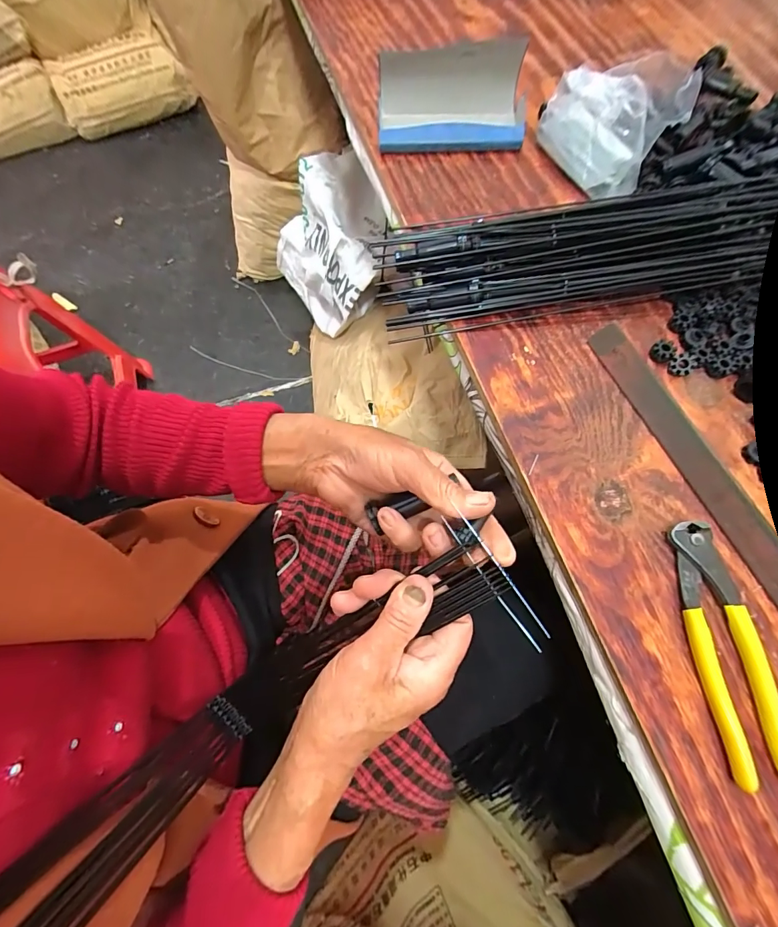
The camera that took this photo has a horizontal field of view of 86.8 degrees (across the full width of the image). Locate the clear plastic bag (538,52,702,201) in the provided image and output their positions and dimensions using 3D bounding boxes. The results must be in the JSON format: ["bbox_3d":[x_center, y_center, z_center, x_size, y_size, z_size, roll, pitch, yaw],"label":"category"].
[{"bbox_3d":[0.208,-0.332,0.400,0.127,0.092,0.057,32,71,9],"label":"clear plastic bag"}]

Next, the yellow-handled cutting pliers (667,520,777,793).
[{"bbox_3d":[0.233,0.124,0.286,0.041,0.019,0.163,-5,69,-5],"label":"yellow-handled cutting pliers"}]

